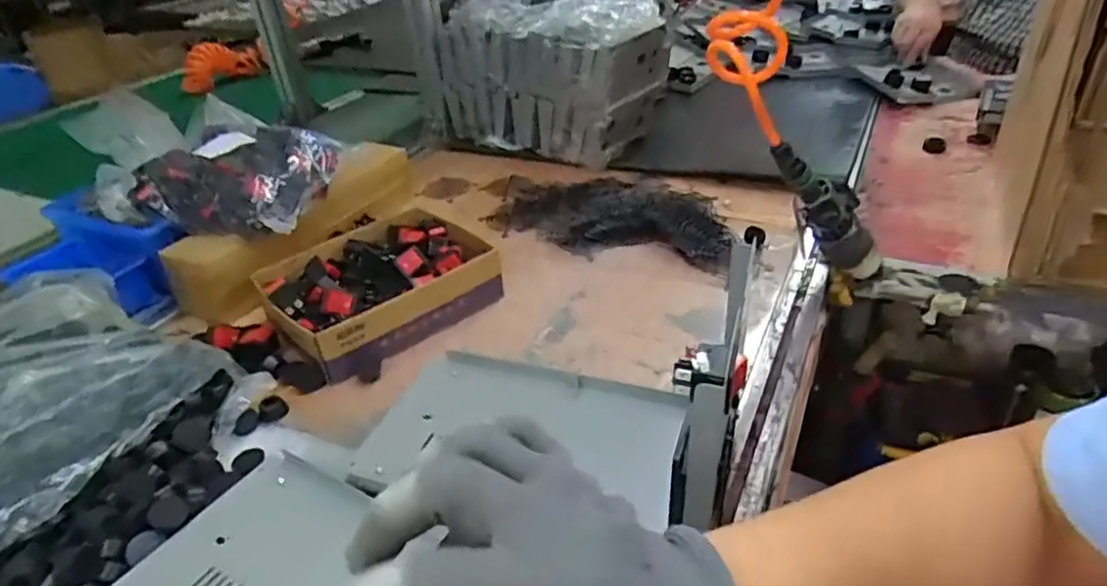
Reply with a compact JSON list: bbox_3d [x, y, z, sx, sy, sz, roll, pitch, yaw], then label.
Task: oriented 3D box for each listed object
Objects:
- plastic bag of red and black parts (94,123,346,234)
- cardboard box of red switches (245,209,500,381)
[{"bbox_3d":[-0.378,-0.139,0.758,0.231,0.066,0.157,5,35,15],"label":"plastic bag of red and black parts"},{"bbox_3d":[-0.182,-0.008,0.692,0.172,0.055,0.217,25,45,36],"label":"cardboard box of red switches"}]

